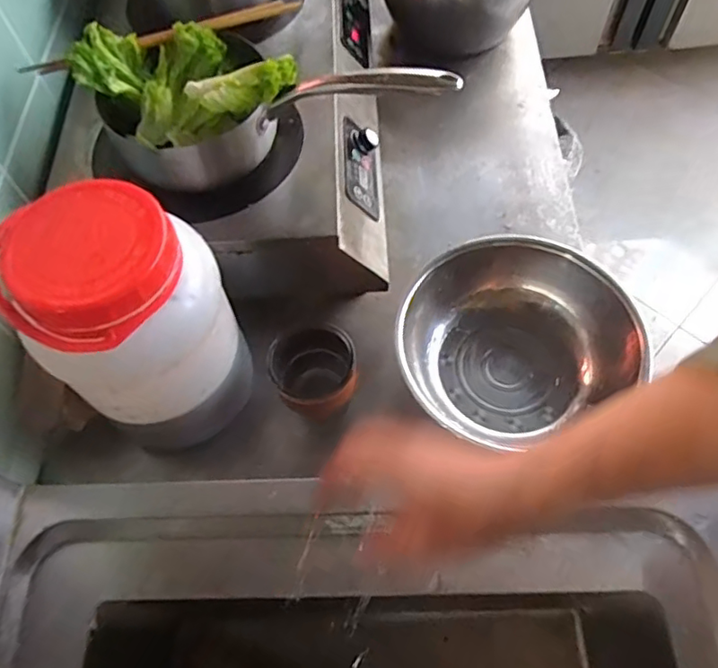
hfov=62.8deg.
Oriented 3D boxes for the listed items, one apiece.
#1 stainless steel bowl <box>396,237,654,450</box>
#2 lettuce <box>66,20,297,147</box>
[{"bbox_3d":[0.177,0.003,0.689,0.224,0.109,0.214,-1,62,2],"label":"stainless steel bowl"},{"bbox_3d":[-0.172,-0.269,0.614,0.206,0.095,0.102,-4,62,1],"label":"lettuce"}]

